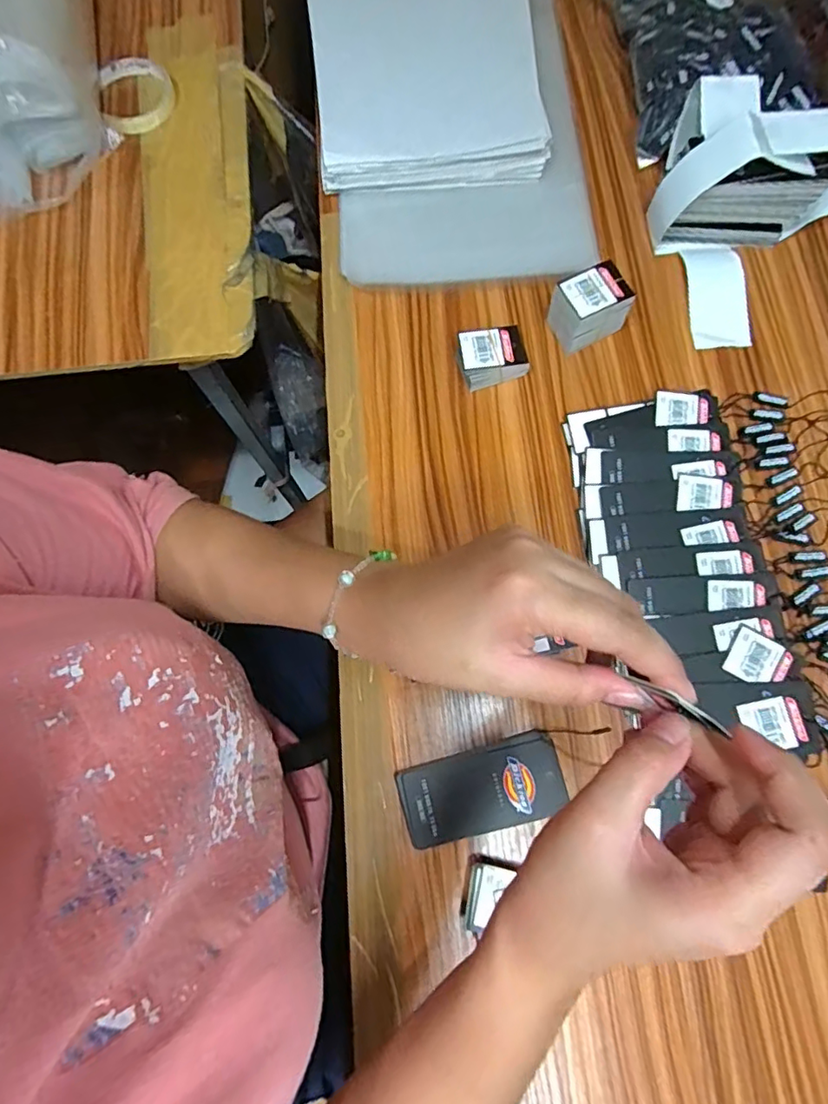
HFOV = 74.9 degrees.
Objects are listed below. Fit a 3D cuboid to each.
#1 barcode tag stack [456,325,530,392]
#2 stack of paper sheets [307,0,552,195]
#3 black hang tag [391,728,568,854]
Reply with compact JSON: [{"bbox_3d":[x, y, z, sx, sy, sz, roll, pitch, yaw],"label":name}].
[{"bbox_3d":[0.065,-0.162,0.453,0.054,0.027,0.041,-10,75,-2],"label":"barcode tag stack"},{"bbox_3d":[-0.009,-0.575,0.558,0.216,0.028,0.486,-10,75,-2],"label":"stack of paper sheets"},{"bbox_3d":[0.047,0.164,0.372,0.109,0.010,0.053,-17,66,0],"label":"black hang tag"}]

